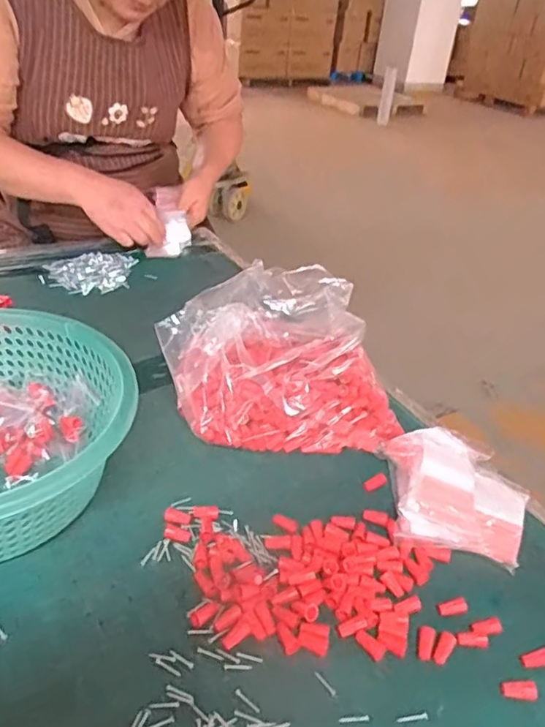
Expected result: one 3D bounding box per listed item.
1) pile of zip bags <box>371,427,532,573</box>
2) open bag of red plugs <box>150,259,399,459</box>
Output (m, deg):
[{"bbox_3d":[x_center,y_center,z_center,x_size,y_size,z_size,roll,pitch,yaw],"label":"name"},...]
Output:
[{"bbox_3d":[0.181,0.114,0.571,0.138,0.039,0.165,10,33,4],"label":"pile of zip bags"},{"bbox_3d":[-0.001,-0.014,0.666,0.241,0.114,0.240,-3,34,-15],"label":"open bag of red plugs"}]

